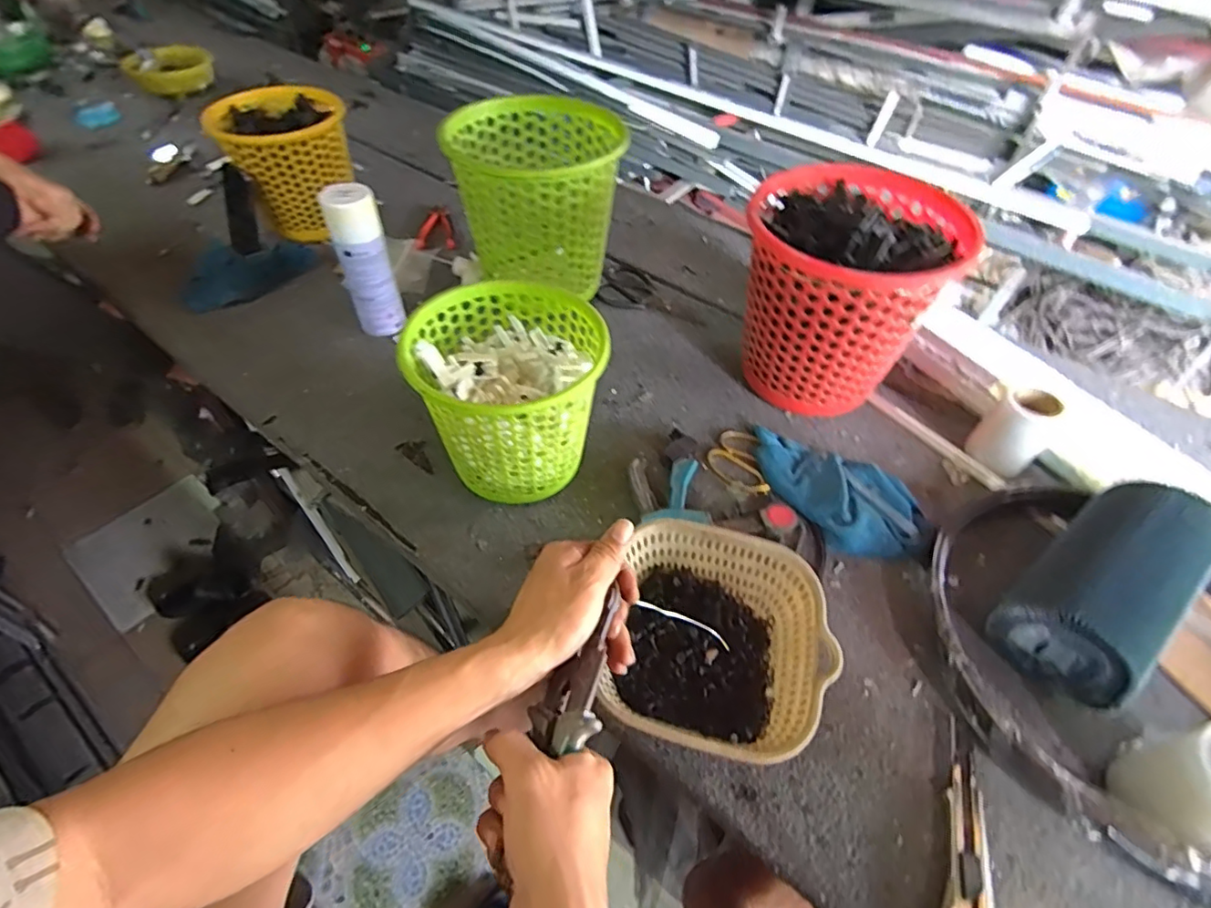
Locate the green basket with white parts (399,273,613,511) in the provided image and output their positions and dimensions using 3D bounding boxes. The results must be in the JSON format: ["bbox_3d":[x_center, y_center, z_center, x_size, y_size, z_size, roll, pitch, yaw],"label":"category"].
[{"bbox_3d":[-0.104,-0.052,0.639,0.194,0.196,0.202,-14,53,-14],"label":"green basket with white parts"}]

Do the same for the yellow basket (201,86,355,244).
[{"bbox_3d":[-0.534,-0.487,0.986,0.194,0.197,0.207,-30,58,-24],"label":"yellow basket"}]

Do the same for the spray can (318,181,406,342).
[{"bbox_3d":[-0.330,-0.258,0.793,0.063,0.206,0.054,-16,53,-16],"label":"spray can"}]

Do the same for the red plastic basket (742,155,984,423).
[{"bbox_3d":[0.288,-0.192,0.738,0.233,0.251,0.246,33,56,22],"label":"red plastic basket"}]

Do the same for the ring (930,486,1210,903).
[{"bbox_3d":[0.488,0.197,0.542,0.333,0.067,0.361,2,49,-2],"label":"ring"}]

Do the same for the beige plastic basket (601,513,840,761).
[{"bbox_3d":[0.098,0.174,0.523,0.190,0.088,0.191,15,50,10],"label":"beige plastic basket"}]

